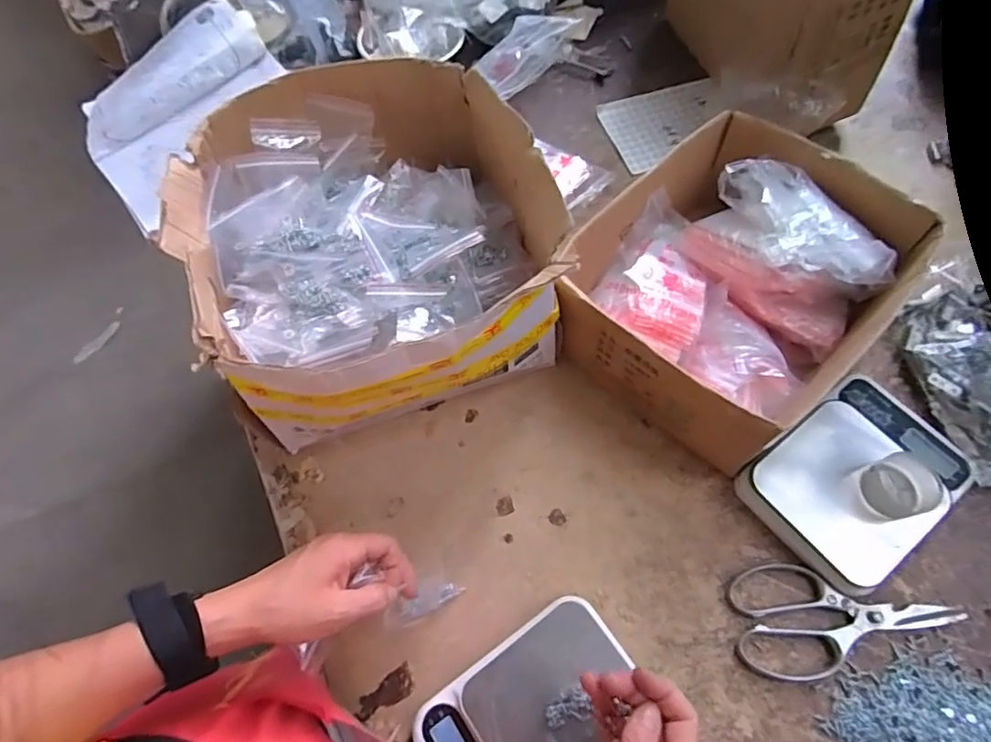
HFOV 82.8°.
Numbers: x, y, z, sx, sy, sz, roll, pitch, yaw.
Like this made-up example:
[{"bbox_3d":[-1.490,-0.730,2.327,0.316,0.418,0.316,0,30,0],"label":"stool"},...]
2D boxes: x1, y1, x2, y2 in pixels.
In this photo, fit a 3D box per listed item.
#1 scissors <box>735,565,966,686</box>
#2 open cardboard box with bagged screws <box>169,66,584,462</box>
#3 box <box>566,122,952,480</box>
[{"bbox_3d":[0.318,0.221,0.508,0.202,0.013,0.097,-4,64,1],"label":"scissors"},{"bbox_3d":[-0.115,-0.103,0.576,0.307,0.222,0.324,-21,65,-6],"label":"open cardboard box with bagged screws"},{"bbox_3d":[0.247,-0.091,0.606,0.322,0.128,0.267,-43,69,-15],"label":"box"}]

